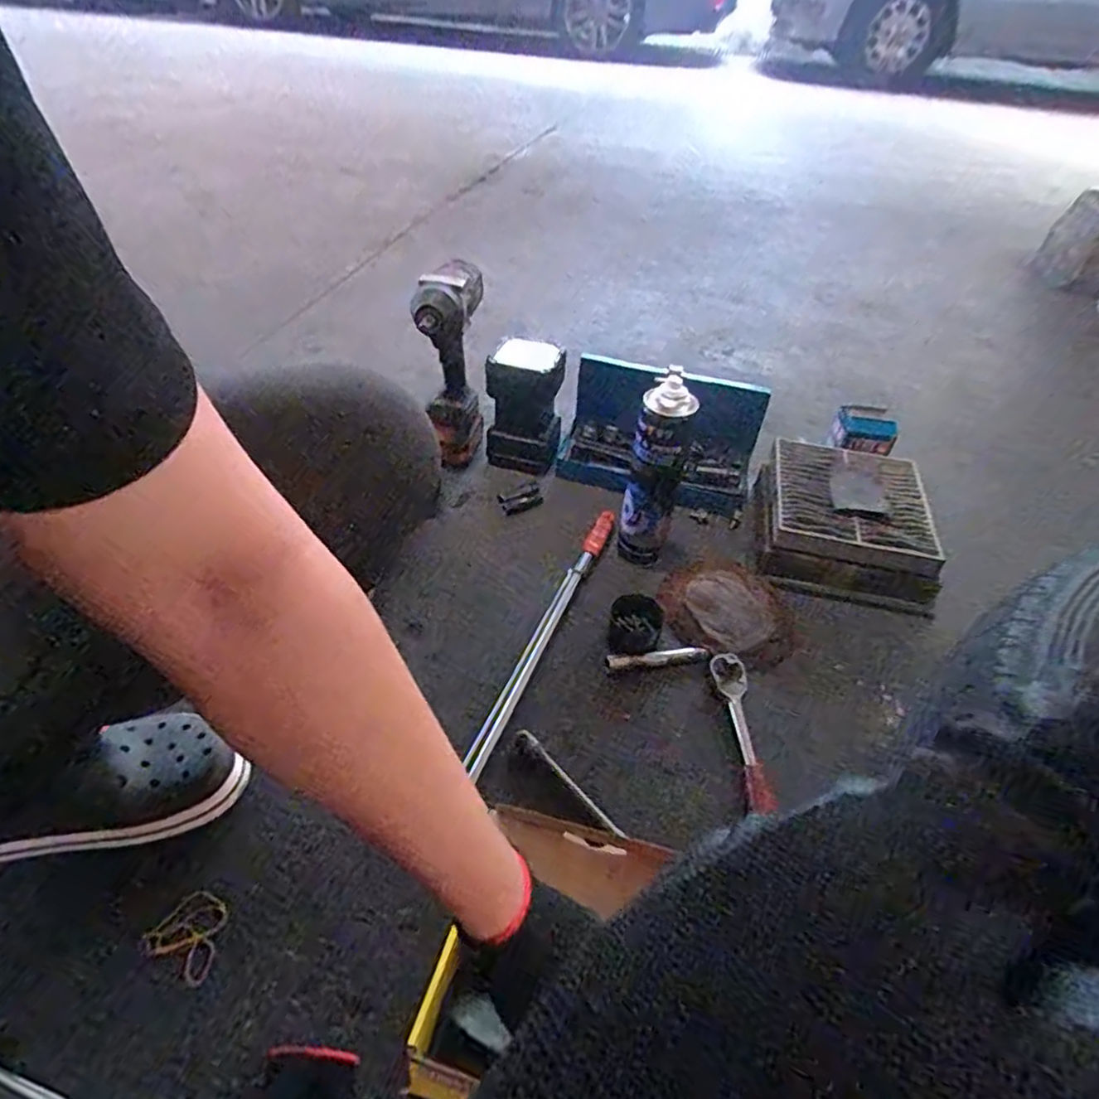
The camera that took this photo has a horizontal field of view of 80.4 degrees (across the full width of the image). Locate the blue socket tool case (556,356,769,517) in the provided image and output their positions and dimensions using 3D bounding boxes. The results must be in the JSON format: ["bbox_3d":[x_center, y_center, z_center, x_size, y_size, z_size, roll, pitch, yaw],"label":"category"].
[{"bbox_3d":[0.163,-0.171,1.000,0.293,0.162,0.154,17,45,13],"label":"blue socket tool case"}]

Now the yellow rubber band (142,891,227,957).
[{"bbox_3d":[-0.308,0.315,0.548,0.062,0.009,0.034,-18,48,-23],"label":"yellow rubber band"}]

